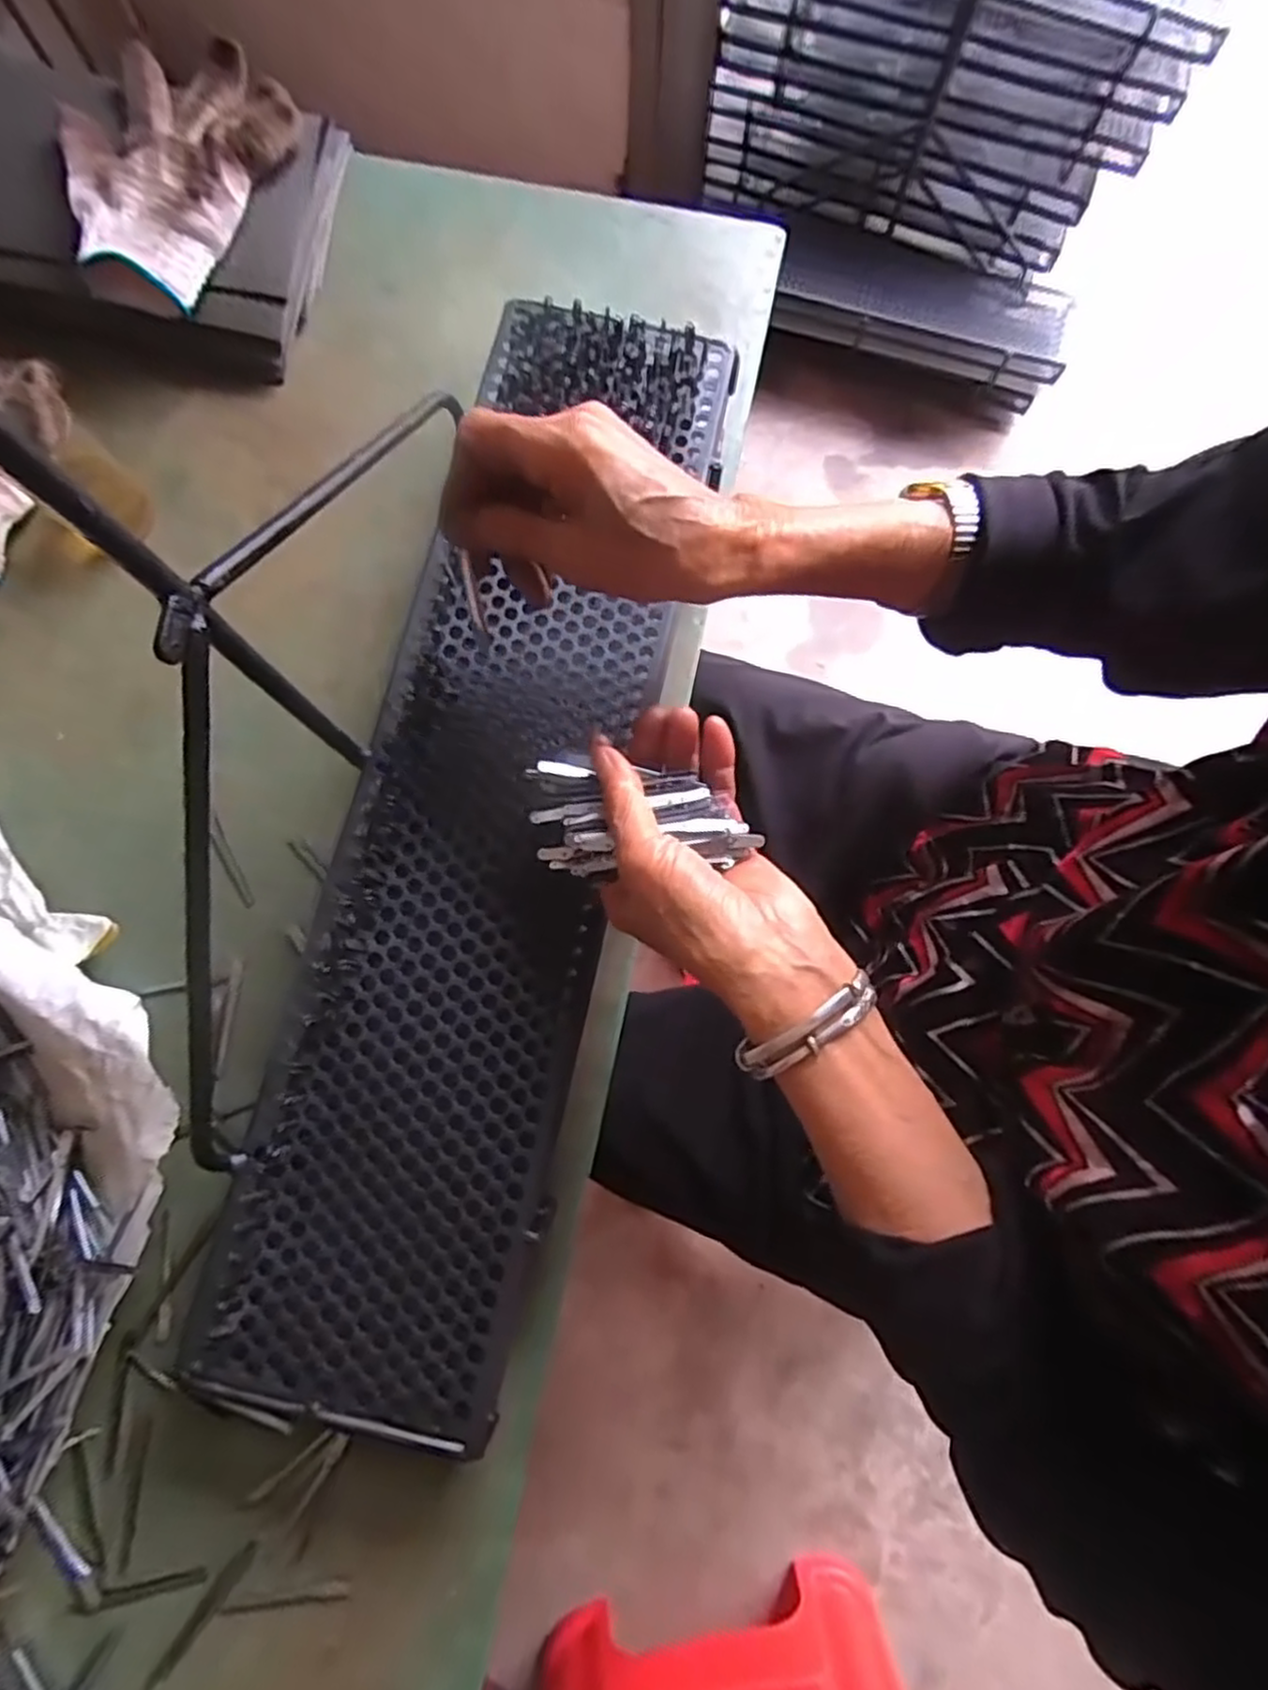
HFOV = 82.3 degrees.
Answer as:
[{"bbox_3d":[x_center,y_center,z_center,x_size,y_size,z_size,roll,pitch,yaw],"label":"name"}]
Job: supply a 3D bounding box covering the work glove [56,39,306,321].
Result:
[{"bbox_3d":[-0.319,-0.467,0.492,0.132,0.040,0.178,28,78,6],"label":"work glove"}]

